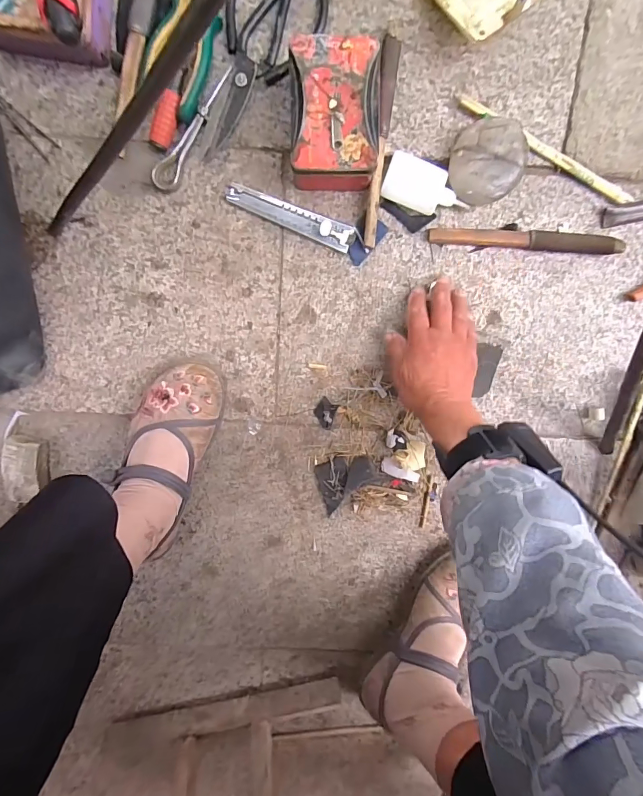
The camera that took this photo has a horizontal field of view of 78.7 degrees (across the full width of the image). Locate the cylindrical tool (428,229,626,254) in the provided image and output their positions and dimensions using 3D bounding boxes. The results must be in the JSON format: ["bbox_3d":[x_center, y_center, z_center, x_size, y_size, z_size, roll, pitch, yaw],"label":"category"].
[{"bbox_3d":[0.229,-0.178,0.442,0.210,0.022,0.017,4,100,-2],"label":"cylindrical tool"}]

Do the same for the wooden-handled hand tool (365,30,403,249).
[{"bbox_3d":[0.064,-0.266,0.416,0.019,0.023,0.200,5,100,-2],"label":"wooden-handled hand tool"}]

